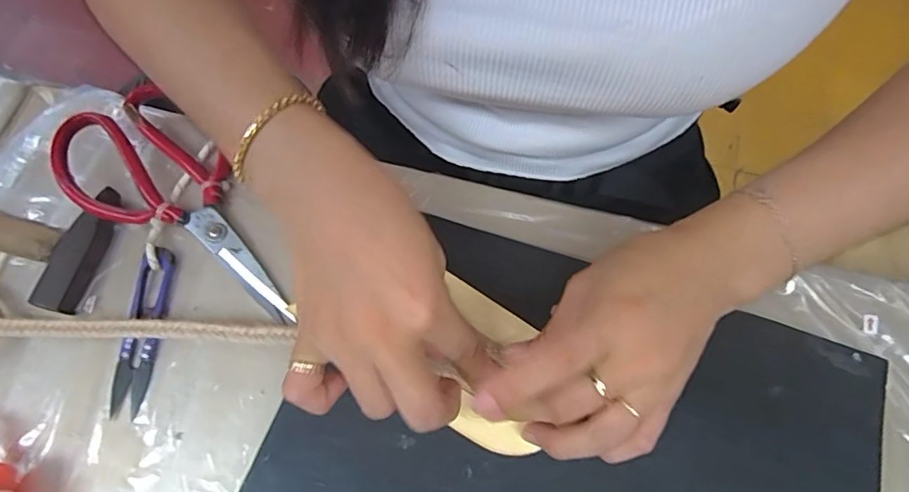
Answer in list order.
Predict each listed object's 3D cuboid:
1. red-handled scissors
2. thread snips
[{"bbox_3d":[-0.174,-0.022,0.338,0.081,0.026,0.189,-43,74,-15],"label":"red-handled scissors"},{"bbox_3d":[-0.188,0.050,0.320,0.022,0.010,0.099,2,68,1],"label":"thread snips"}]

